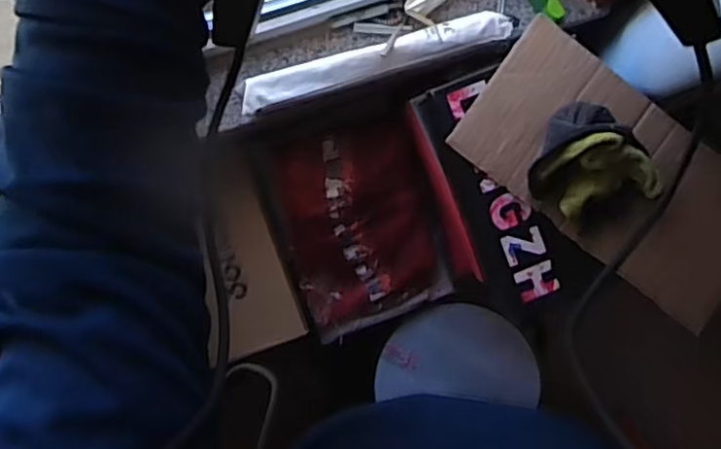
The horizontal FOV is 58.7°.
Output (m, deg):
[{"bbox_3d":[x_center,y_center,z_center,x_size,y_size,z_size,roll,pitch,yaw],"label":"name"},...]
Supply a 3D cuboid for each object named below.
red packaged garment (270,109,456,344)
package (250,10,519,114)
[{"bbox_3d":[0.004,0.001,0.987,0.233,0.034,0.317,-19,110,-6],"label":"red packaged garment"},{"bbox_3d":[0.018,-0.208,0.811,0.342,0.035,0.040,-17,90,-1],"label":"package"}]

